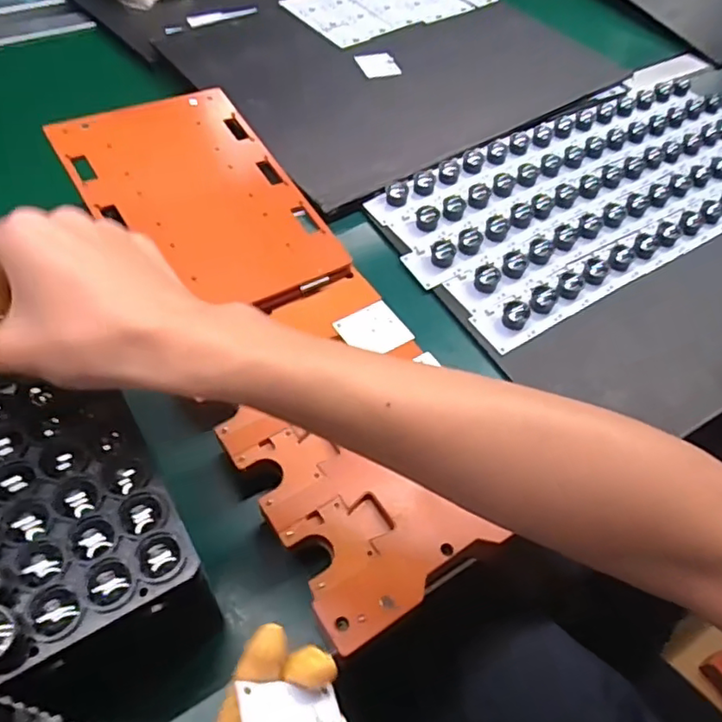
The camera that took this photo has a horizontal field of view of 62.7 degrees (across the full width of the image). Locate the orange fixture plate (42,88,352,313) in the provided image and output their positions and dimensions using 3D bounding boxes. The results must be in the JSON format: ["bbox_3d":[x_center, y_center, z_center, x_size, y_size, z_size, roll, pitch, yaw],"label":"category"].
[{"bbox_3d":[-0.134,-0.134,0.487,0.158,0.007,0.236,-25,68,-24],"label":"orange fixture plate"}]

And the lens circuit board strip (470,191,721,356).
[{"bbox_3d":[0.296,-0.122,0.574,0.458,0.017,0.046,-26,61,-22],"label":"lens circuit board strip"}]

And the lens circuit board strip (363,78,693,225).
[{"bbox_3d":[0.204,-0.252,0.653,0.469,0.013,0.037,-27,61,-22],"label":"lens circuit board strip"}]

